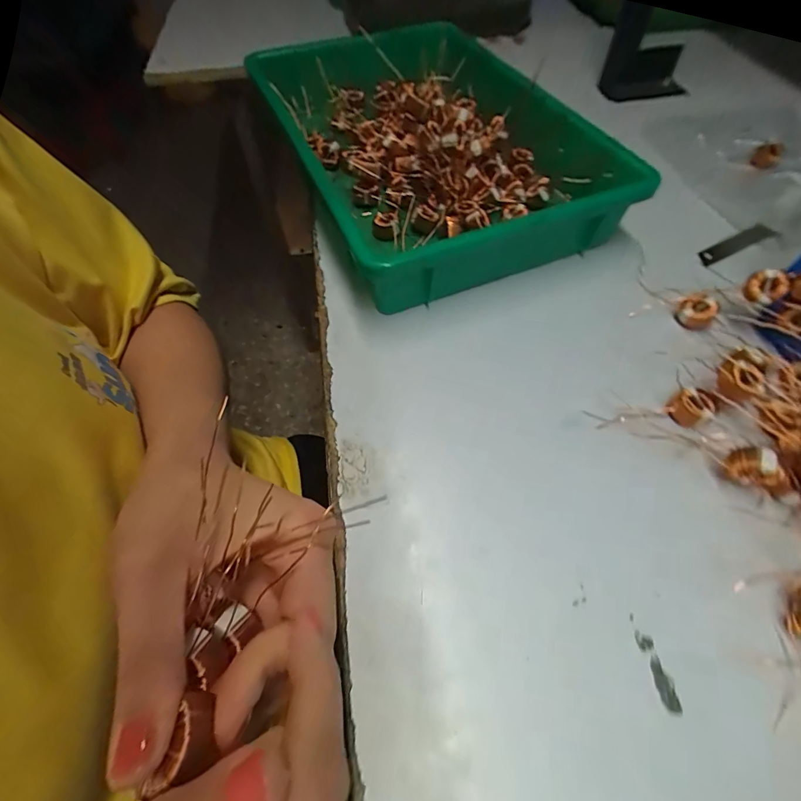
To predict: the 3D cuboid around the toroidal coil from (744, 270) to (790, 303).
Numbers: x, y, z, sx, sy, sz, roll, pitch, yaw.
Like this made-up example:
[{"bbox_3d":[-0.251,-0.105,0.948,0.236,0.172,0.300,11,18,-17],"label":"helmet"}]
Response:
[{"bbox_3d":[0.253,-0.079,0.282,0.022,0.012,0.023,11,94,31],"label":"toroidal coil"}]

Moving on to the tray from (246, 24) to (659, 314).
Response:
[{"bbox_3d":[0.018,-0.252,0.402,0.246,0.073,0.384,-22,60,-11],"label":"tray"}]

